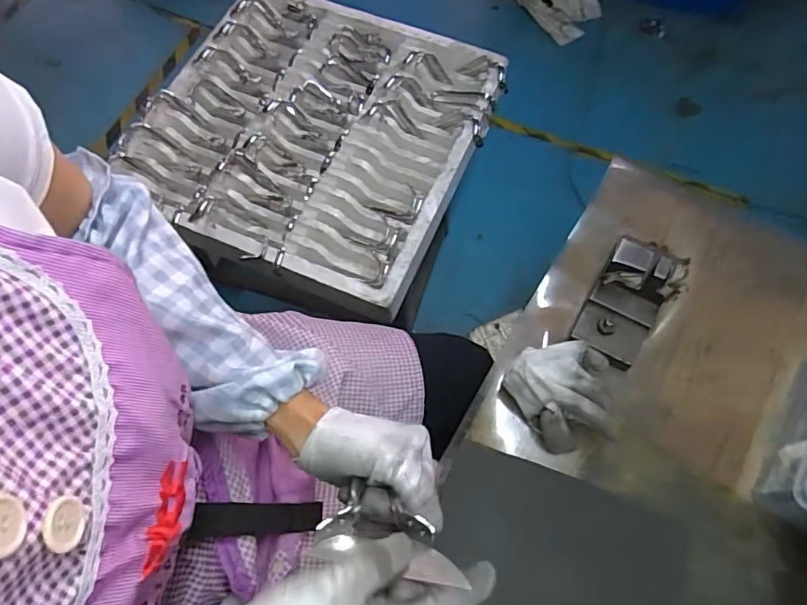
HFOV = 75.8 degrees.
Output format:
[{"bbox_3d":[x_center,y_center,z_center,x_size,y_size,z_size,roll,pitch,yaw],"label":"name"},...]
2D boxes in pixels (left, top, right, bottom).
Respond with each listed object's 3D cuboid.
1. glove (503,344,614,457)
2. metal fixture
[{"bbox_3d":[0.141,0.081,0.459,0.071,0.062,0.097,-31,70,-11],"label":"glove"},{"bbox_3d":[0.207,0.001,0.478,0.062,0.062,0.092,25,70,11],"label":"metal fixture"}]

